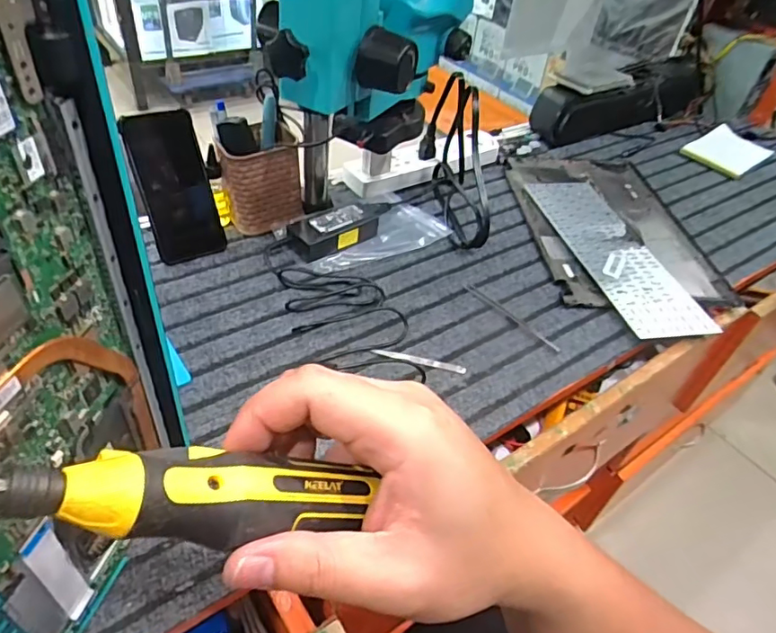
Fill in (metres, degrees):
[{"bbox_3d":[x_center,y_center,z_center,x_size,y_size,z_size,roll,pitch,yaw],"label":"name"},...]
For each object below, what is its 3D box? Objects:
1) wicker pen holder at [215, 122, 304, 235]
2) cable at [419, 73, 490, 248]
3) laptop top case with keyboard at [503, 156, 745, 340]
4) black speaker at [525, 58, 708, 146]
[{"bbox_3d":[-0.151,-0.163,0.654,0.088,0.102,0.071,-12,45,-20],"label":"wicker pen holder"},{"bbox_3d":[0.087,-0.201,0.700,0.052,0.155,0.196,-1,42,-9],"label":"cable"},{"bbox_3d":[0.300,-0.118,0.737,0.221,0.017,0.393,1,42,-7],"label":"laptop top case with keyboard"},{"bbox_3d":[0.428,-0.387,0.991,0.389,0.080,0.114,-22,50,-29],"label":"black speaker"}]

